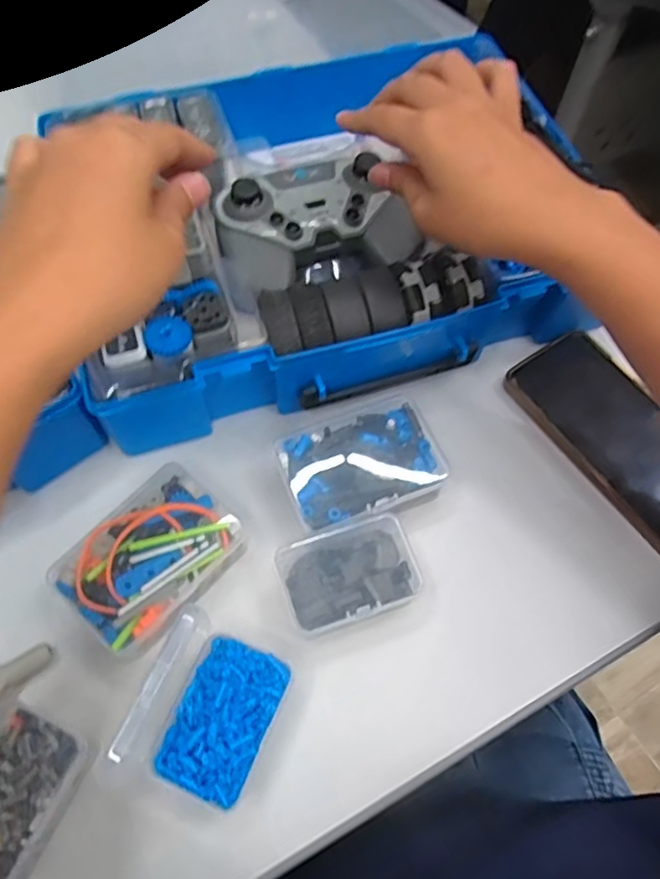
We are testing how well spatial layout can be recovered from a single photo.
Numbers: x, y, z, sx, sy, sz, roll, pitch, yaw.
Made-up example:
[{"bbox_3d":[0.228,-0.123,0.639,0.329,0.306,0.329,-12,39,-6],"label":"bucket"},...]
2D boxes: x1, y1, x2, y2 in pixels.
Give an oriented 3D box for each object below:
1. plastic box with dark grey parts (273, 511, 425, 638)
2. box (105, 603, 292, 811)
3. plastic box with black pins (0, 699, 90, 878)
[{"bbox_3d":[0.012,0.080,0.352,0.078,0.030,0.052,-18,64,-11],"label":"plastic box with dark grey parts"},{"bbox_3d":[-0.063,0.142,0.316,0.067,0.043,0.084,21,64,10],"label":"box"},{"bbox_3d":[-0.158,0.175,0.298,0.056,0.032,0.074,31,66,14],"label":"plastic box with black pins"}]

